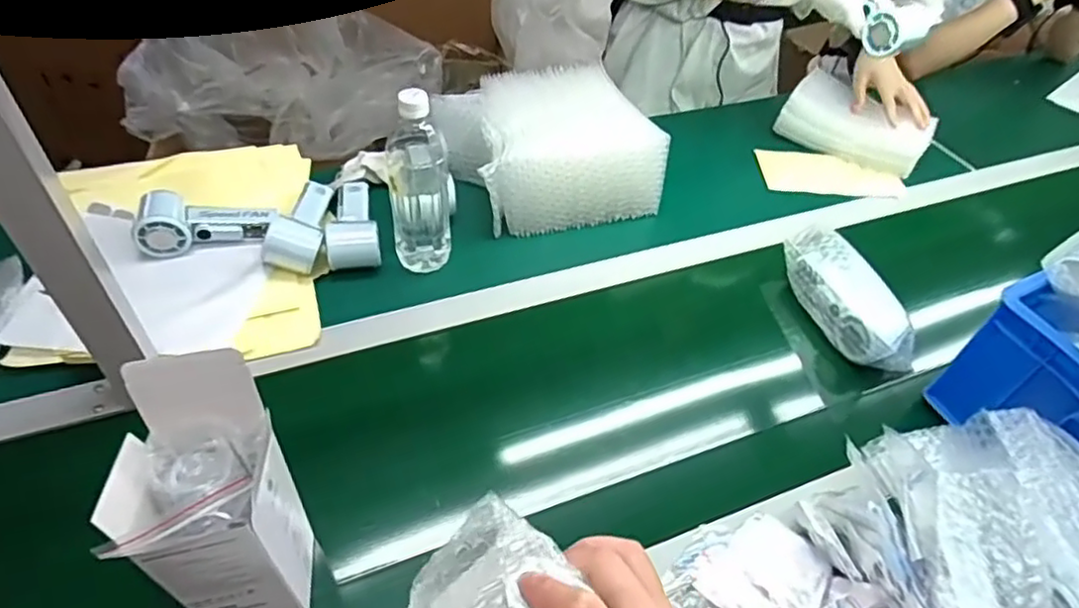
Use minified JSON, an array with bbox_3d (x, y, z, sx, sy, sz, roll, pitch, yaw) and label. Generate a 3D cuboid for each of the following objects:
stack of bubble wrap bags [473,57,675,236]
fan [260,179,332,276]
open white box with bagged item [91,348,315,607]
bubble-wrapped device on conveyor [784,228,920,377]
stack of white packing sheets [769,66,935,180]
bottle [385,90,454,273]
[{"bbox_3d":[0.030,-0.219,0.886,0.225,0.120,0.218,-6,48,-11],"label":"stack of bubble wrap bags"},{"bbox_3d":[-0.285,-0.111,0.790,0.063,0.049,0.152,2,47,-4],"label":"fan"},{"bbox_3d":[-0.223,0.140,0.453,0.086,0.215,0.093,-2,47,-8],"label":"open white box with bagged item"},{"bbox_3d":[0.360,-0.011,0.772,0.062,0.066,0.196,-12,50,-16],"label":"bubble-wrapped device on conveyor"},{"bbox_3d":[0.499,-0.274,1.041,0.211,0.102,0.101,36,53,25],"label":"stack of white packing sheets"},{"bbox_3d":[-0.136,-0.140,0.743,0.068,0.226,0.081,-2,47,-8],"label":"bottle"}]

